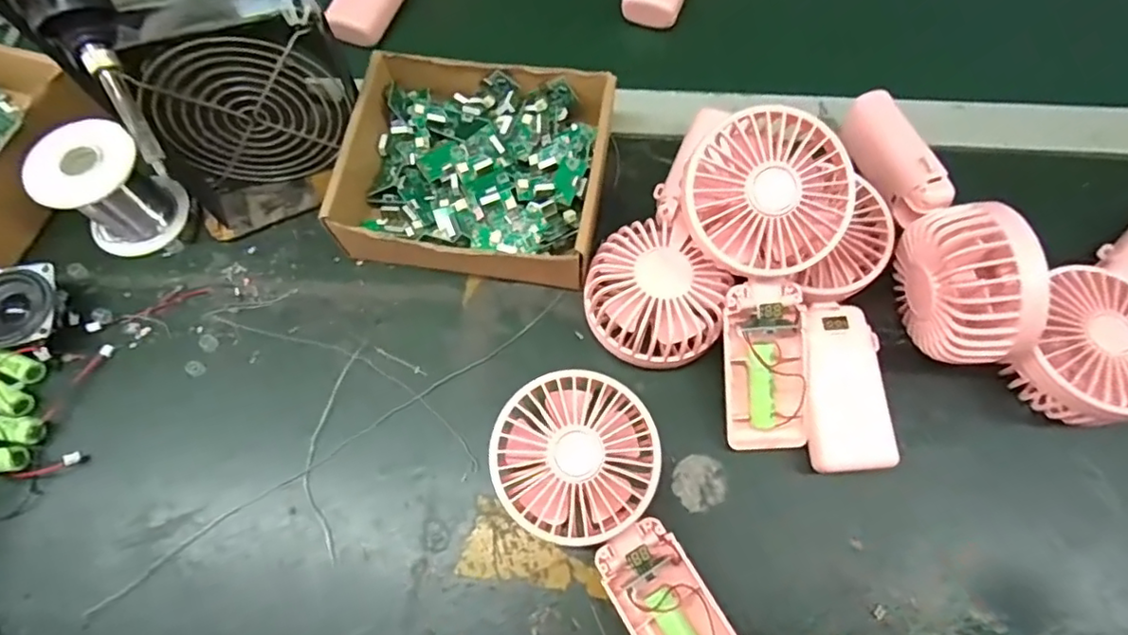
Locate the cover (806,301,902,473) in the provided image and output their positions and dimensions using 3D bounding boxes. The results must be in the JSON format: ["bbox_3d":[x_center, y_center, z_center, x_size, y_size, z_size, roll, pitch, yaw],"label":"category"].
[{"bbox_3d":[0.161,0.038,0.343,0.044,0.011,0.094,-2,78,2],"label":"cover"}]

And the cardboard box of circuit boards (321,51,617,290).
[{"bbox_3d":[-0.053,-0.097,0.403,0.176,0.055,0.149,9,68,5],"label":"cardboard box of circuit boards"}]

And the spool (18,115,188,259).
[{"bbox_3d":[-0.297,-0.083,0.395,0.055,0.070,0.062,35,72,14],"label":"spool"}]

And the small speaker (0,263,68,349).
[{"bbox_3d":[-0.352,-0.004,0.384,0.048,0.030,0.053,-11,68,-3],"label":"small speaker"}]

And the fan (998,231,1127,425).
[{"bbox_3d":[0.336,-0.003,0.360,0.165,0.047,0.077,-36,71,-13],"label":"fan"}]

